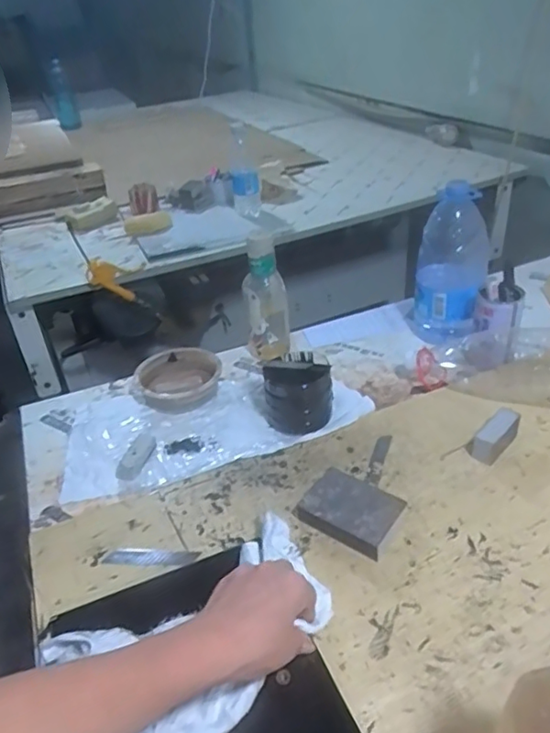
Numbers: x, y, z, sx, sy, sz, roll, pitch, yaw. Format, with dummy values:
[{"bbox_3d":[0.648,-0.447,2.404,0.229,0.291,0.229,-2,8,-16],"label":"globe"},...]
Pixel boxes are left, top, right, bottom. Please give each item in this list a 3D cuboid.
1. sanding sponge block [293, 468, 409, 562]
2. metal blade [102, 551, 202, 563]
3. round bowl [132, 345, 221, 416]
[{"bbox_3d":[0.080,0.158,0.620,0.097,0.029,0.073,22,43,32],"label":"sanding sponge block"},{"bbox_3d":[-0.131,0.203,0.611,0.101,0.004,0.016,-2,32,7],"label":"metal blade"},{"bbox_3d":[-0.145,0.018,0.873,0.129,0.031,0.125,-4,34,3],"label":"round bowl"}]

